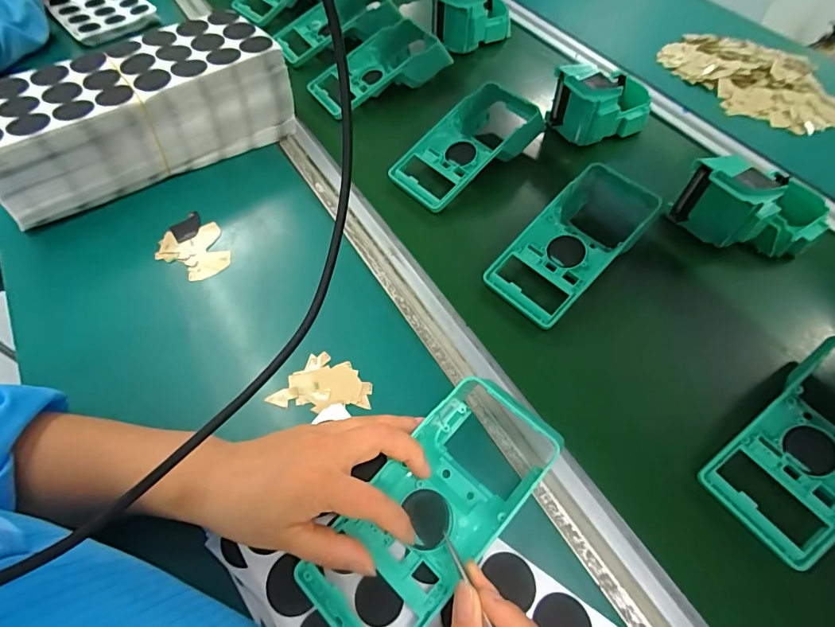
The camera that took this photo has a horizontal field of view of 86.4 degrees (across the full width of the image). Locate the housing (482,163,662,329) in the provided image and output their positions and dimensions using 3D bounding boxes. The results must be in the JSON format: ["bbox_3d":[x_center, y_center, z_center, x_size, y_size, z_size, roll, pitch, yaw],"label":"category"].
[{"bbox_3d":[0.162,-0.078,0.437,0.205,0.052,0.085,-38,66,-24],"label":"housing"}]

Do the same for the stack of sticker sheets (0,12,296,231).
[{"bbox_3d":[-0.298,-0.215,0.483,0.301,0.100,0.123,-31,63,-21],"label":"stack of sticker sheets"}]

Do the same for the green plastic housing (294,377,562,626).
[{"bbox_3d":[0.020,0.125,0.303,0.087,0.032,0.197,36,54,18],"label":"green plastic housing"}]

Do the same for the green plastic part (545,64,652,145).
[{"bbox_3d":[0.227,-0.259,0.538,0.102,0.087,0.080,-27,63,-20],"label":"green plastic part"}]

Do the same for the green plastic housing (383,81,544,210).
[{"bbox_3d":[0.059,-0.192,0.507,0.176,0.058,0.092,-36,65,-23],"label":"green plastic housing"}]

